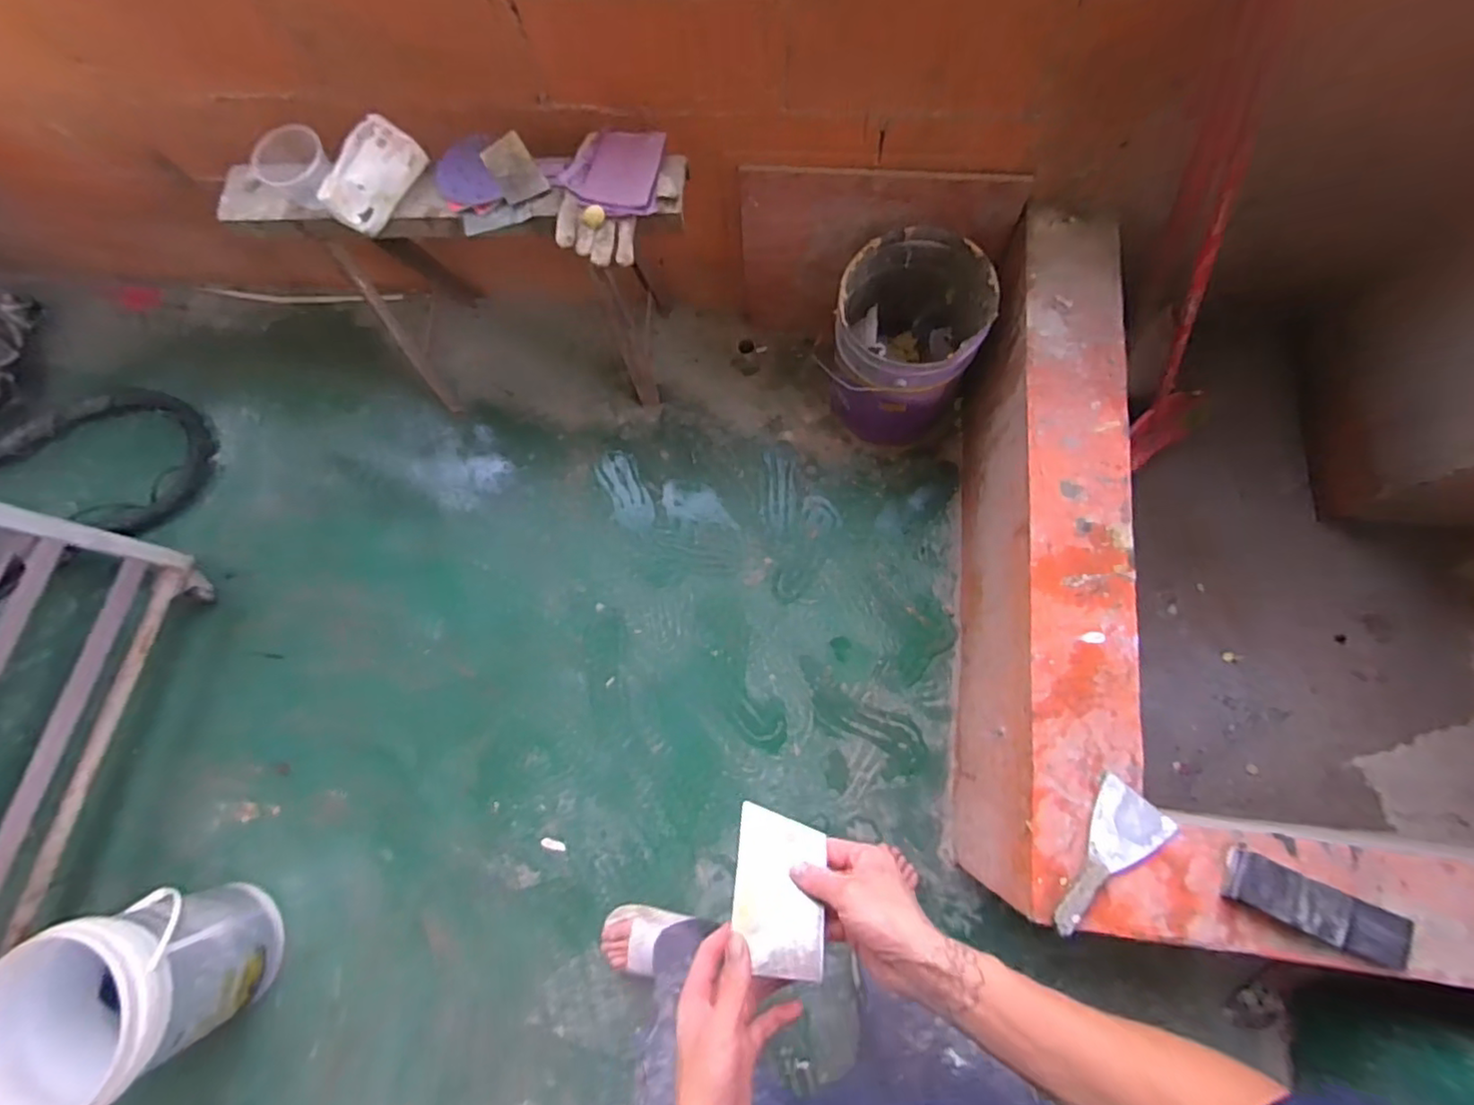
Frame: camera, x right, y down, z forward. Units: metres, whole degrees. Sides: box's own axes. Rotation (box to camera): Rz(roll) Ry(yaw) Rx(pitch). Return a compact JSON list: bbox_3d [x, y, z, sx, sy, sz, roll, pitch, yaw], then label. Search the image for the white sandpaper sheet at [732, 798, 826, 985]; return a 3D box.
[{"bbox_3d":[0.035,0.279,0.521,0.073,0.009,0.122,3,55,6],"label":"white sandpaper sheet"}]

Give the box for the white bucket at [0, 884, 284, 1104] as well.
[{"bbox_3d":[-1.075,0.784,1.133,0.292,0.301,0.277,-1,76,4],"label":"white bucket"}]

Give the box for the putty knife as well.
[{"bbox_3d":[0.519,0.440,0.884,0.106,0.018,0.218,37,81,12],"label":"putty knife"}]

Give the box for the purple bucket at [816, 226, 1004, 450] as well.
[{"bbox_3d":[0.335,-0.419,1.313,0.272,0.395,0.274,-1,76,4],"label":"purple bucket"}]

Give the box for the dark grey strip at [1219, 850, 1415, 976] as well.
[{"bbox_3d":[0.785,0.480,0.836,0.238,0.034,0.071,22,79,10],"label":"dark grey strip"}]

